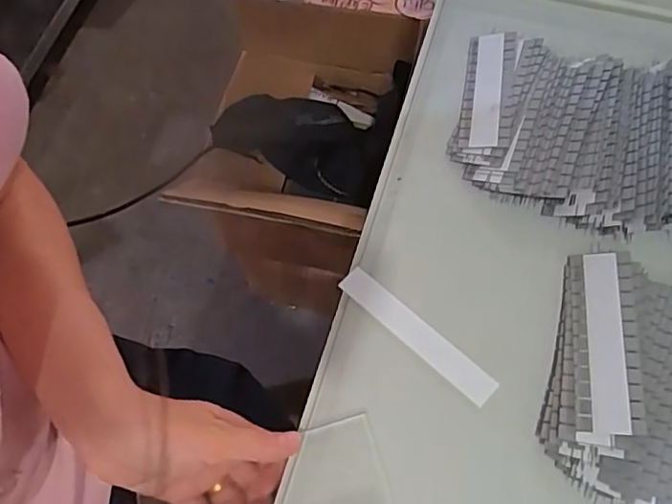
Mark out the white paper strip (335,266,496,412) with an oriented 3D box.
[{"bbox_3d":[0.055,0.055,0.393,0.123,0.005,0.021,40,70,17],"label":"white paper strip"}]

